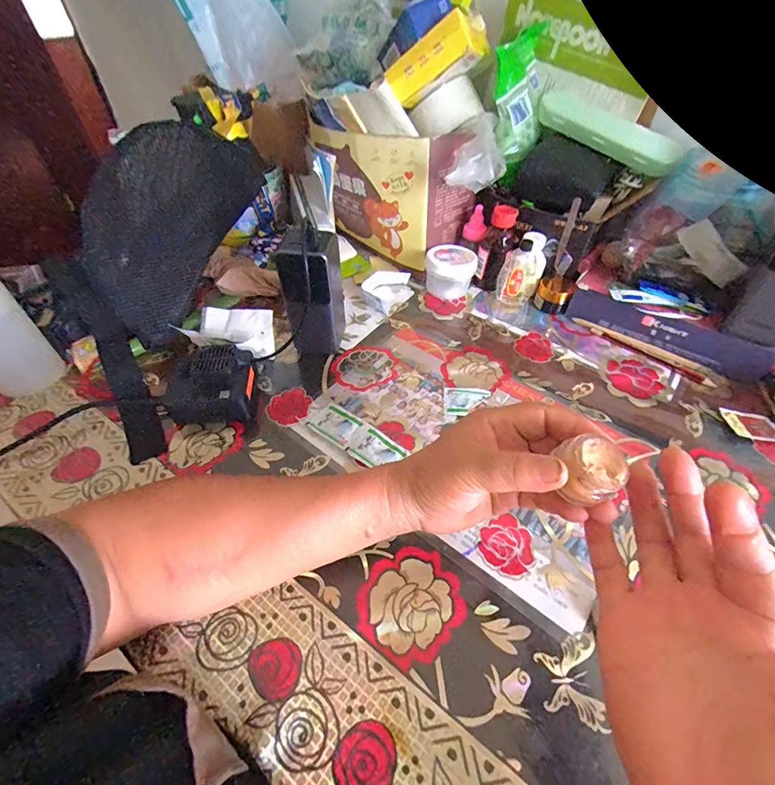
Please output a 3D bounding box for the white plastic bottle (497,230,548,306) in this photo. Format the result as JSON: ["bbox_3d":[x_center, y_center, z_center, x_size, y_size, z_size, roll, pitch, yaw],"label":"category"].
[{"bbox_3d":[0.179,-0.162,0.512,0.049,0.085,0.042,18,51,15],"label":"white plastic bottle"}]

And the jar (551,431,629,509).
[{"bbox_3d":[0.106,0.040,0.201,0.031,0.021,0.030,0,49,0],"label":"jar"}]

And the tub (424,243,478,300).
[{"bbox_3d":[0.085,-0.167,0.535,0.066,0.053,0.064,2,49,1],"label":"tub"}]

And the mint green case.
[{"bbox_3d":[0.255,-0.304,0.455,0.167,0.030,0.043,36,57,12],"label":"mint green case"}]

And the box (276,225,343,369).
[{"bbox_3d":[-0.078,-0.100,0.415,0.061,0.144,0.049,-9,49,-8],"label":"box"}]

